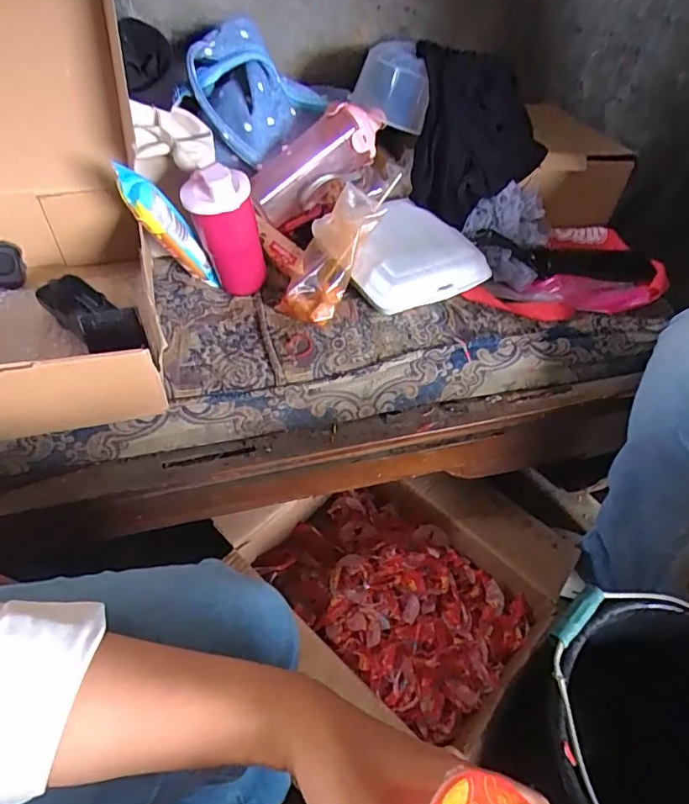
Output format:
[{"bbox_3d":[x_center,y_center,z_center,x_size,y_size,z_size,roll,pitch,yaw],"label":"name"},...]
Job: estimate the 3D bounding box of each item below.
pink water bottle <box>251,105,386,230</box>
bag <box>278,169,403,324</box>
[{"bbox_3d":[-0.042,-0.331,0.711,0.204,0.068,0.079,-37,60,1],"label":"pink water bottle"},{"bbox_3d":[-0.013,-0.182,0.623,0.079,0.055,0.185,25,82,13],"label":"bag"}]

